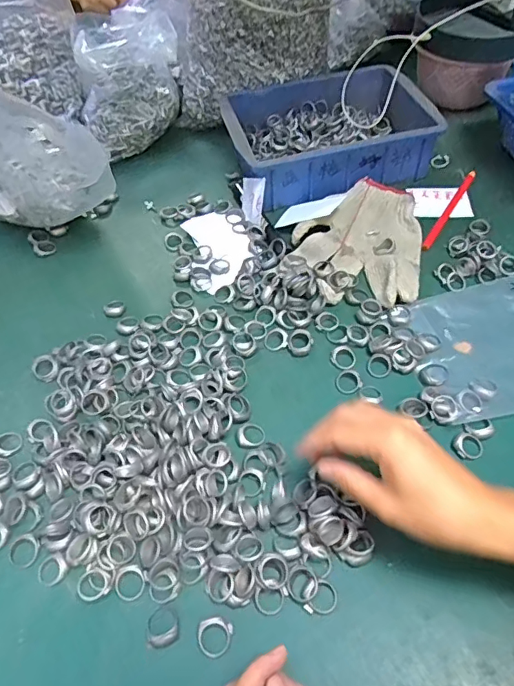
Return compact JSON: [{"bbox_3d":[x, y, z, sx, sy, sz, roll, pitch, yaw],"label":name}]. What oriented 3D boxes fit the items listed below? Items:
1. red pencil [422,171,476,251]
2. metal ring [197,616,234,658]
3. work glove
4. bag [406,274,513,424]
[{"bbox_3d":[0.226,-0.155,0.605,0.011,0.011,0.155,26,59,21],"label":"red pencil"},{"bbox_3d":[-0.029,0.196,0.342,0.023,0.004,0.023,-1,53,2],"label":"metal ring"},{"bbox_3d":[0.113,-0.122,0.572,0.138,0.020,0.196,7,54,8],"label":"work glove"},{"bbox_3d":[0.240,-0.004,0.480,0.179,0.009,0.145,-12,51,-7],"label":"bag"}]

